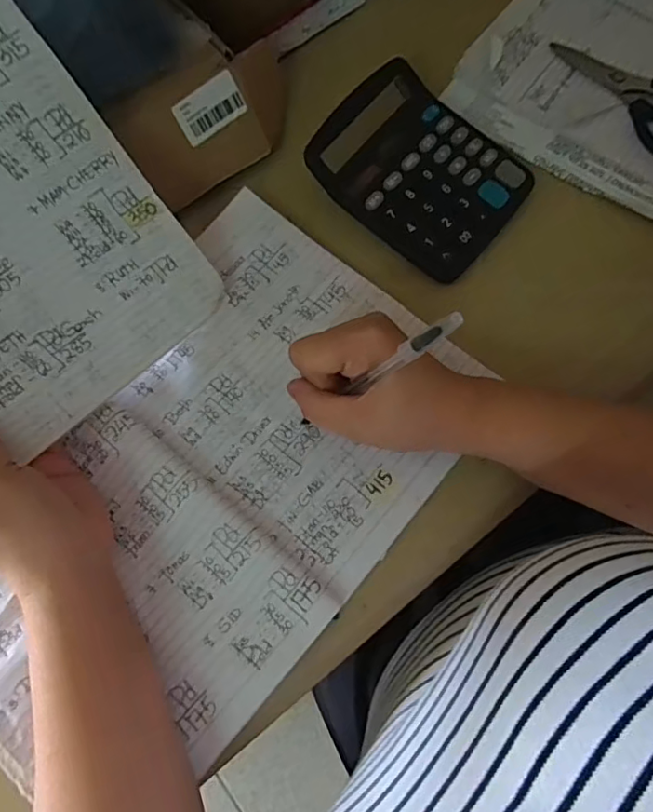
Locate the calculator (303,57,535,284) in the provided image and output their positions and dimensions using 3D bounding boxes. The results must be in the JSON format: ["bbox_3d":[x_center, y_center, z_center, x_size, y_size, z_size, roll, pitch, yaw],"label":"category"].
[{"bbox_3d":[0.068,-0.173,0.417,0.142,0.034,0.112,38,77,11],"label":"calculator"}]

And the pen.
[{"bbox_3d":[0.023,-0.015,0.321,0.009,0.150,0.008,-1,70,-33],"label":"pen"}]

